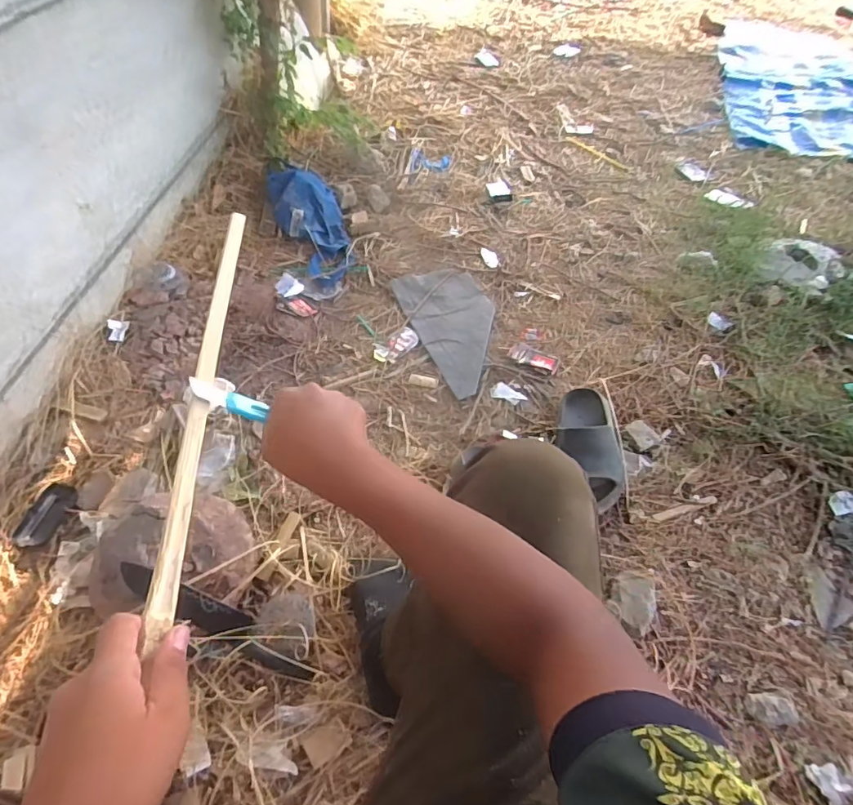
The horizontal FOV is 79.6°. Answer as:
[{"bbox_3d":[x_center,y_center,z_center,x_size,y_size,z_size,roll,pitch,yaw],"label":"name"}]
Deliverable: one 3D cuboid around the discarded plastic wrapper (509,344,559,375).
[{"bbox_3d":[0.240,-0.099,1.135,0.110,0.012,0.062,21,54,8],"label":"discarded plastic wrapper"}]

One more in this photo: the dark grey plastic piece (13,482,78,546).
[{"bbox_3d":[-0.637,0.186,0.855,0.057,0.020,0.111,15,53,3],"label":"dark grey plastic piece"}]

